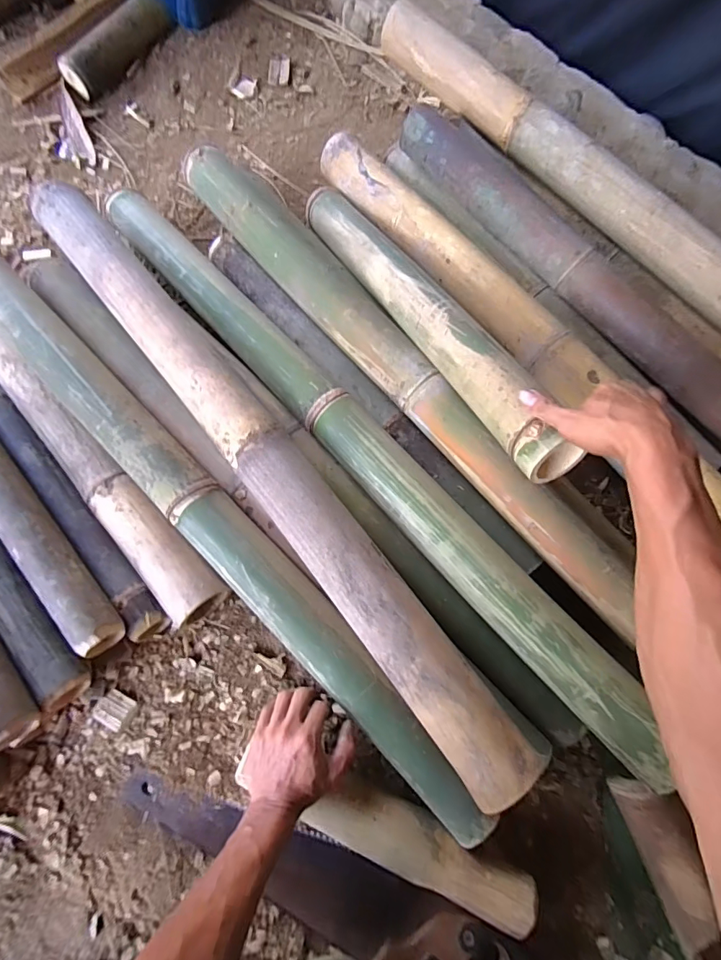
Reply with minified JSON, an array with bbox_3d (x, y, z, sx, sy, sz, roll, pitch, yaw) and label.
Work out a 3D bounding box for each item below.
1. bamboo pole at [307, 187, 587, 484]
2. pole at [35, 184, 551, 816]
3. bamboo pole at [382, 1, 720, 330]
[{"bbox_3d":[0.068,-0.241,0.595,0.063,0.063,0.591,-26,60,-8],"label":"bamboo pole"},{"bbox_3d":[-0.139,-0.037,0.565,0.097,0.073,0.967,-37,77,-11],"label":"pole"},{"bbox_3d":[0.375,-0.437,0.666,0.076,0.066,0.913,-39,78,-11],"label":"bamboo pole"}]

